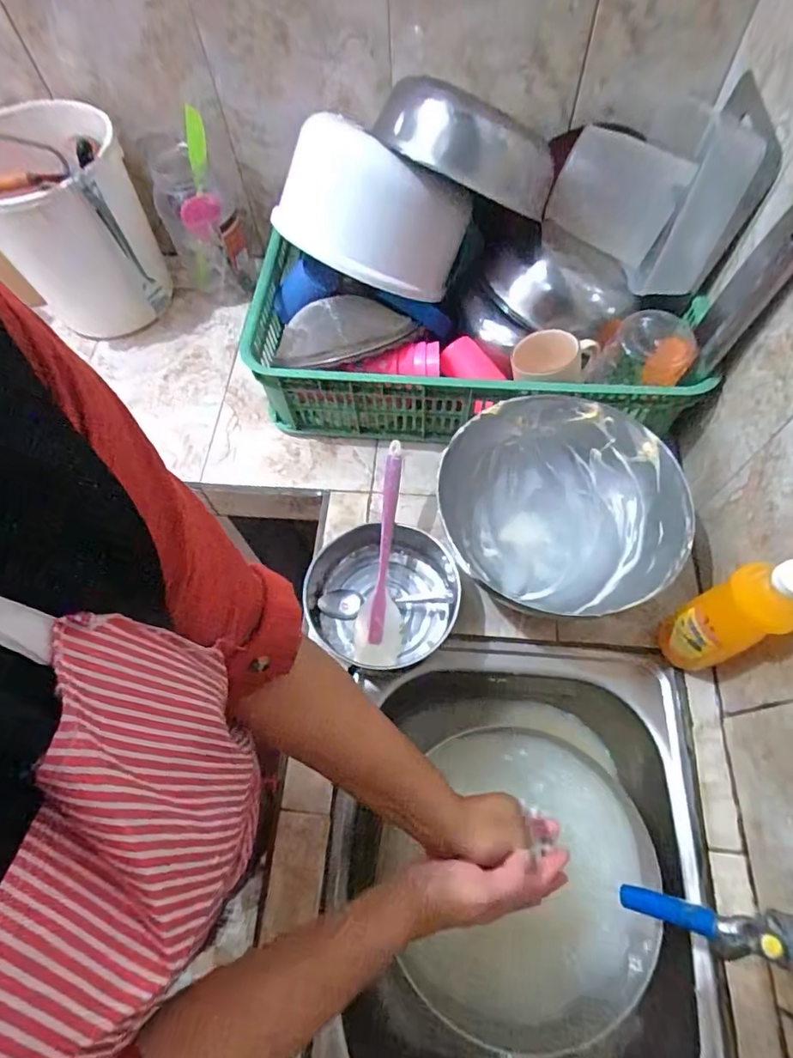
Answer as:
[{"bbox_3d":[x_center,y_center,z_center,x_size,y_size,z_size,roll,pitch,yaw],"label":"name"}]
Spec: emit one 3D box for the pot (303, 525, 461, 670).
[{"bbox_3d":[-0.012,0.086,0.657,0.191,0.071,0.172,-21,64,-8],"label":"pot"}]

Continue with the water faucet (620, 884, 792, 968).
[{"bbox_3d":[0.264,0.286,0.364,0.185,0.082,0.033,1,63,18],"label":"water faucet"}]

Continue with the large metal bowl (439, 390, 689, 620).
[{"bbox_3d":[0.201,-0.038,0.642,0.280,0.120,0.245,25,76,11],"label":"large metal bowl"}]

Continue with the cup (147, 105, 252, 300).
[{"bbox_3d":[-0.309,-0.486,0.828,0.118,0.225,0.112,-20,64,-7],"label":"cup"}]

